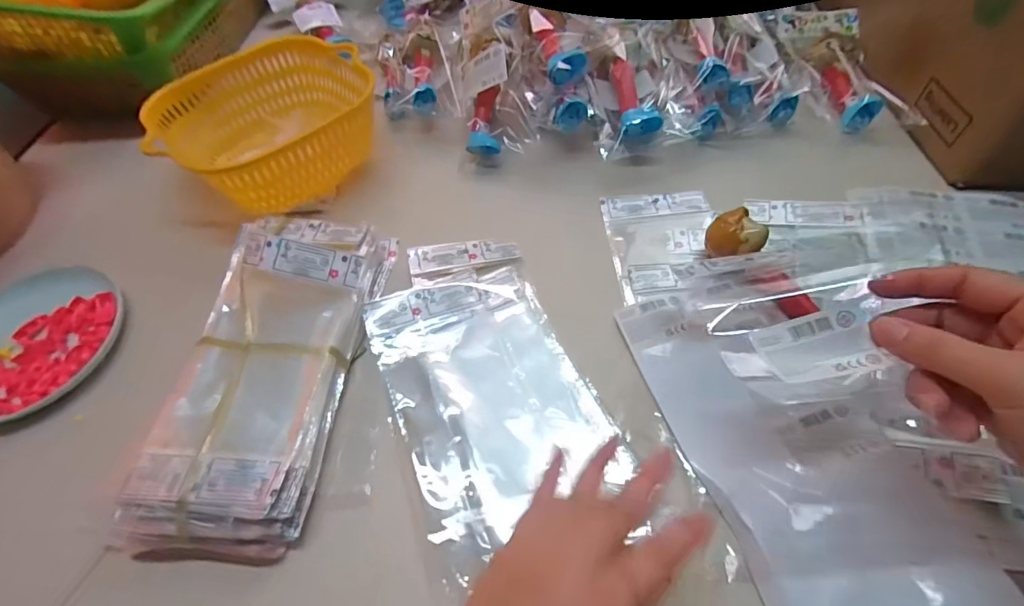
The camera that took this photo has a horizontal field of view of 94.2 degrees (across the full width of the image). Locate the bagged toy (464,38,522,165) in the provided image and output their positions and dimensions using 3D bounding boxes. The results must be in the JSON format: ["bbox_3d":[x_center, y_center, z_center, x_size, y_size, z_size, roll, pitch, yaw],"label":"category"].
[{"bbox_3d":[-0.024,-0.212,0.487,0.052,0.046,0.127,-3,94,3],"label":"bagged toy"}]

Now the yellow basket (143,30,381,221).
[{"bbox_3d":[-0.240,-0.187,0.495,0.192,0.074,0.191,36,66,26],"label":"yellow basket"}]

